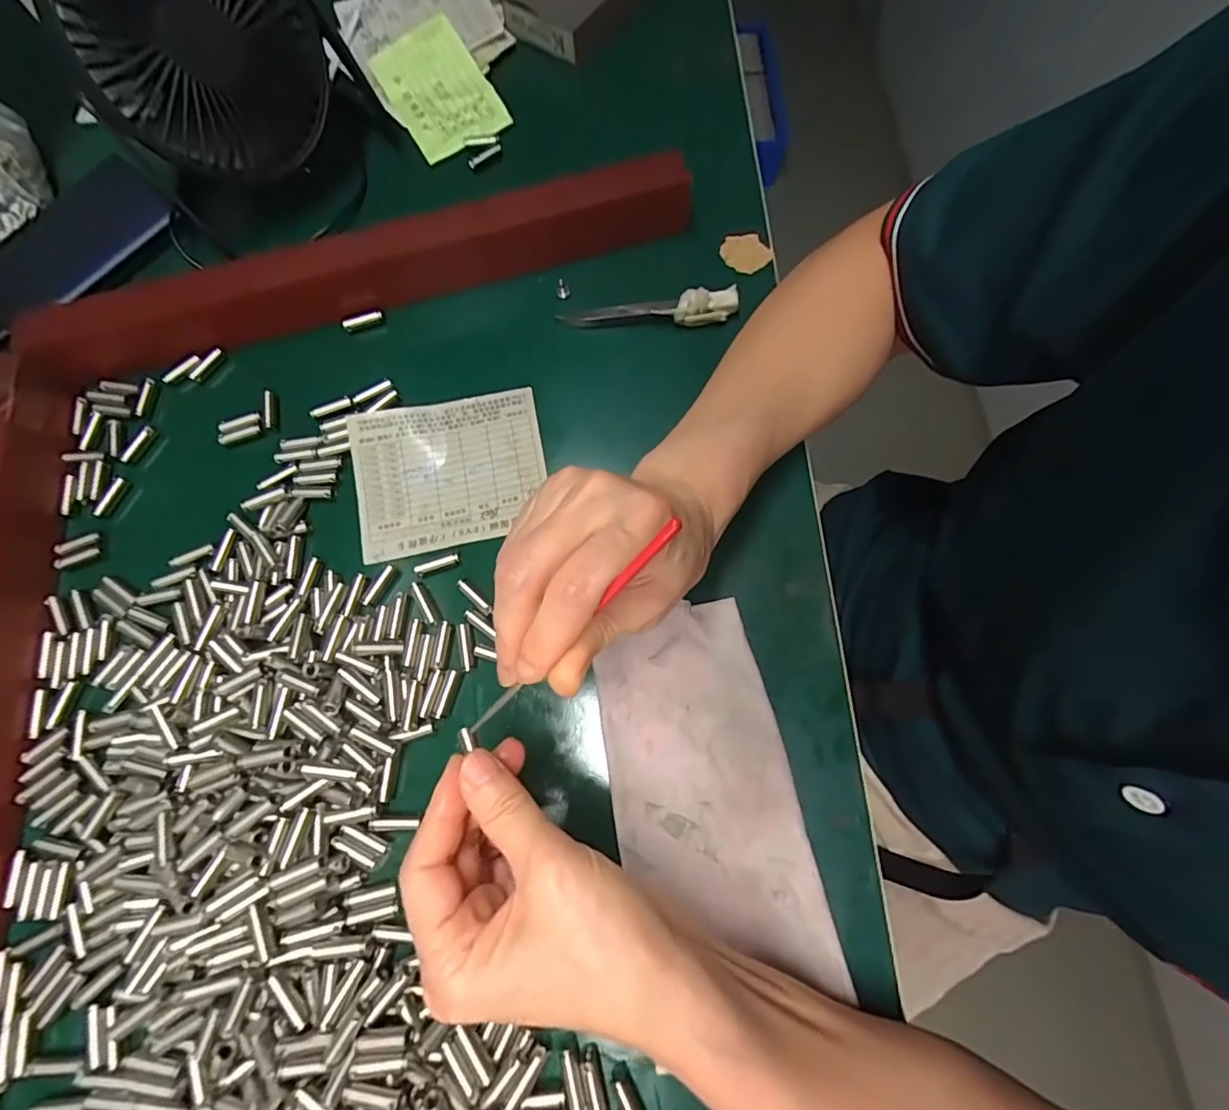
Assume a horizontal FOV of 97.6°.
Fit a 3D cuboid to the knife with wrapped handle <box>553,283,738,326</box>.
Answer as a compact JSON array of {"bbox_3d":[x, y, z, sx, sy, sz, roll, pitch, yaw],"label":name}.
[{"bbox_3d":[0.020,-0.146,0.319,0.104,0.019,0.014,0,73,1],"label":"knife with wrapped handle"}]

